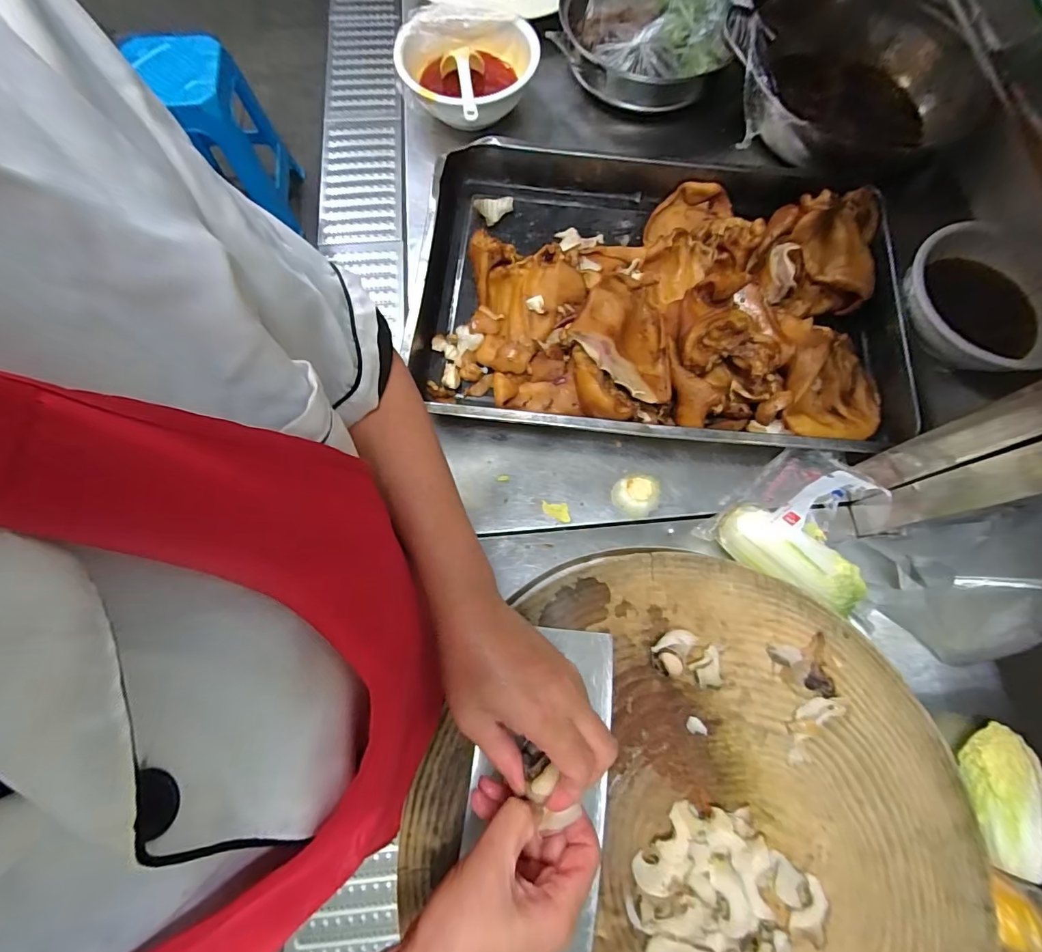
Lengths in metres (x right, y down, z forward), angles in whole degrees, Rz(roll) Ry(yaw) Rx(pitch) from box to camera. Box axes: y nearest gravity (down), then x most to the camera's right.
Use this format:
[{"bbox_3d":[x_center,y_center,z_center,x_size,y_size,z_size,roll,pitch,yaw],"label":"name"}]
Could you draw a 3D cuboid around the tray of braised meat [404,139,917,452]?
[{"bbox_3d":[0.161,-0.232,0.574,0.575,0.101,0.396,6,72,1],"label":"tray of braised meat"}]

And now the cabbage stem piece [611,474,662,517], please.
[{"bbox_3d":[0.130,0.021,0.531,0.051,0.013,0.046,12,74,2],"label":"cabbage stem piece"}]

